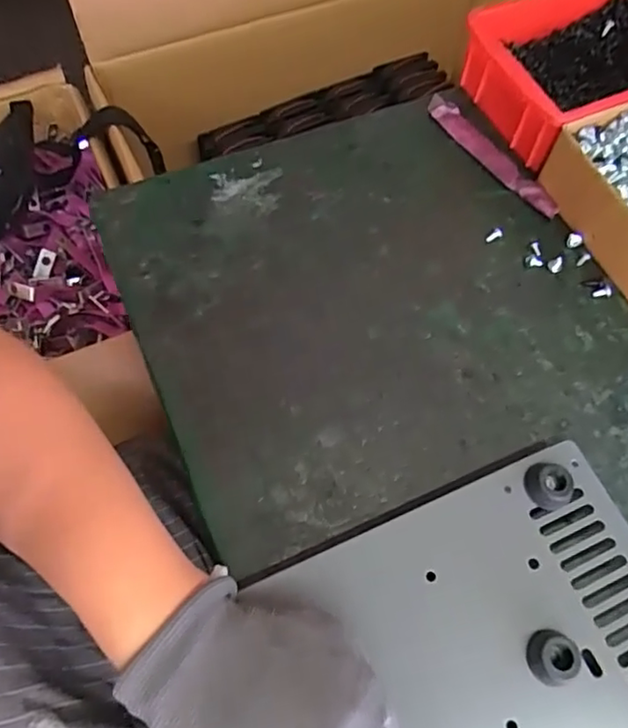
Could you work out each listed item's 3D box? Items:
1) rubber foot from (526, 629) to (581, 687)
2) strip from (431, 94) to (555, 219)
[{"bbox_3d":[0.117,0.144,0.294,0.021,0.015,0.024,-10,63,-6],"label":"rubber foot"},{"bbox_3d":[0.140,-0.165,0.477,0.022,0.012,0.140,-29,67,-14],"label":"strip"}]

